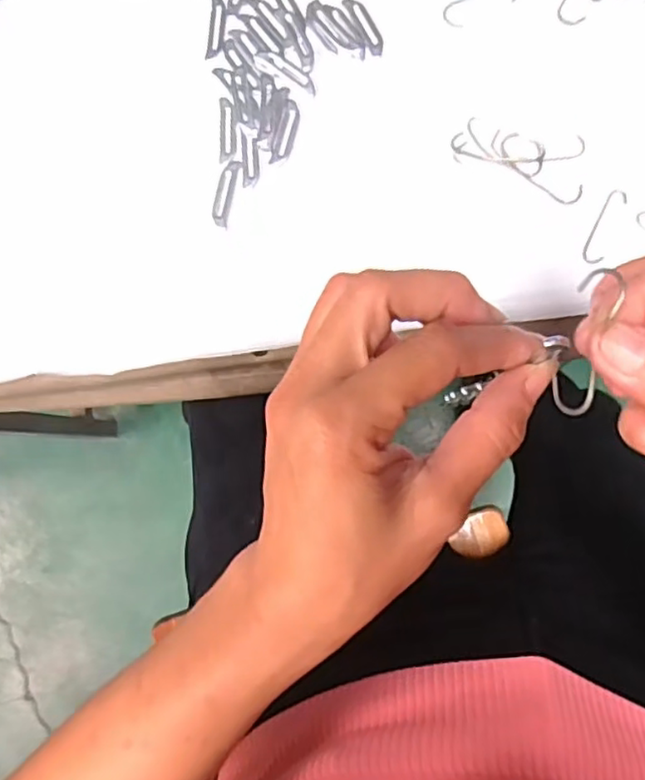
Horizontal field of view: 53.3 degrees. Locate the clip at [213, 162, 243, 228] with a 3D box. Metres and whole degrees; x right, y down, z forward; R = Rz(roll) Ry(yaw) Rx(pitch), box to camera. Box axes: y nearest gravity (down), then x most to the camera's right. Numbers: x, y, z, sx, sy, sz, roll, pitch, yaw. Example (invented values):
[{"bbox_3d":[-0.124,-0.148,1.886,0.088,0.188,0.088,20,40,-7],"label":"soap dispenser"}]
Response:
[{"bbox_3d":[-0.054,-0.111,0.359,0.010,0.004,0.037,14,86,6],"label":"clip"}]

